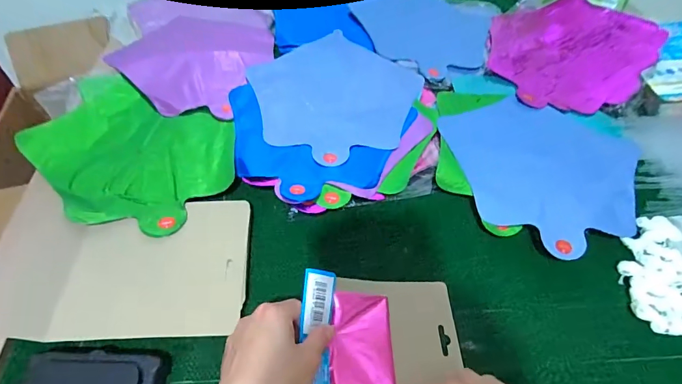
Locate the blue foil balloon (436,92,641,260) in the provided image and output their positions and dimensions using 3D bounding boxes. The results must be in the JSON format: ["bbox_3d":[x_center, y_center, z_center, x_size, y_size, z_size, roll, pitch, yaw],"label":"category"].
[{"bbox_3d":[0.242,-0.039,0.480,0.218,0.013,0.225,2,51,-3],"label":"blue foil balloon"}]

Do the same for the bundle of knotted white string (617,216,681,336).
[{"bbox_3d":[0.323,0.079,0.408,0.073,0.012,0.132,9,51,3],"label":"bundle of knotted white string"}]

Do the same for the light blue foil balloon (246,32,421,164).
[{"bbox_3d":[-0.008,-0.134,0.536,0.227,0.010,0.227,2,51,-3],"label":"light blue foil balloon"}]

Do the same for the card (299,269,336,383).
[{"bbox_3d":[-0.020,0.121,0.335,0.033,0.006,0.112,18,61,-27],"label":"card"}]

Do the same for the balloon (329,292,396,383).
[{"bbox_3d":[0.018,0.129,0.350,0.054,0.013,0.088,1,51,-4],"label":"balloon"}]

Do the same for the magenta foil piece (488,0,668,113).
[{"bbox_3d":[0.355,-0.236,0.628,0.230,0.042,0.304,30,55,19],"label":"magenta foil piece"}]

